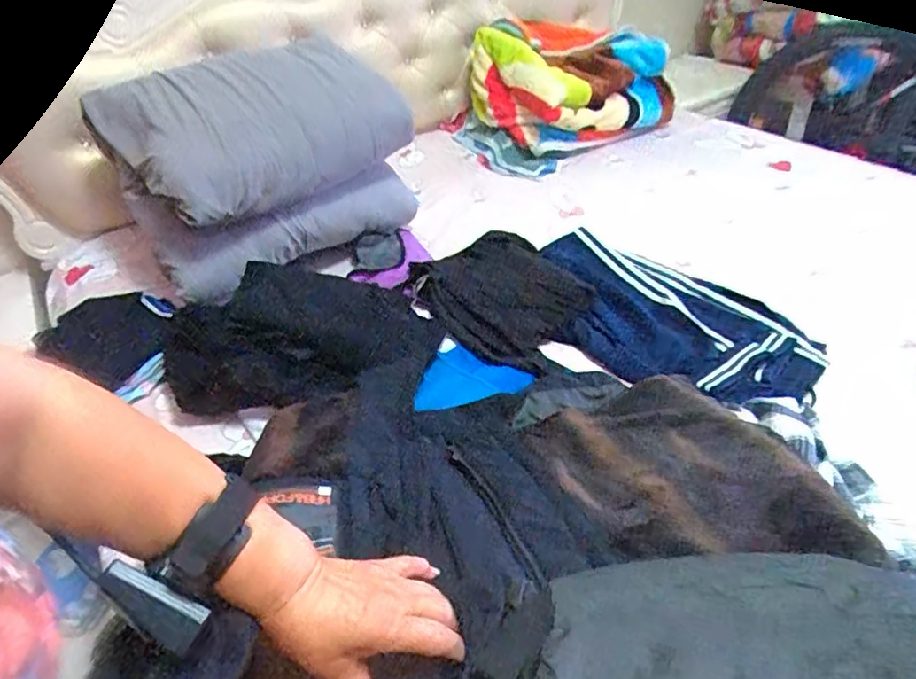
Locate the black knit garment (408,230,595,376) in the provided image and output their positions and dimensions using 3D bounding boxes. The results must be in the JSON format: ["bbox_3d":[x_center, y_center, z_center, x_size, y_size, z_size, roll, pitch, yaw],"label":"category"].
[{"bbox_3d":[0.081,-0.093,1.048,0.249,0.075,0.333,-24,49,-27],"label":"black knit garment"}]

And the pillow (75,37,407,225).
[{"bbox_3d":[-0.373,-0.411,1.116,0.507,0.177,0.348,-27,51,-30],"label":"pillow"}]

